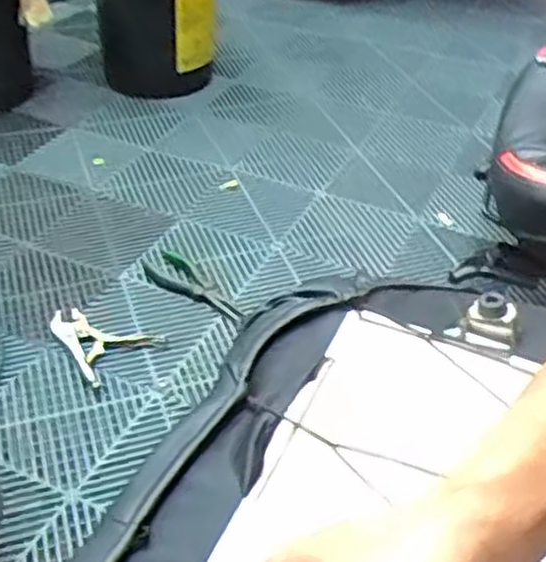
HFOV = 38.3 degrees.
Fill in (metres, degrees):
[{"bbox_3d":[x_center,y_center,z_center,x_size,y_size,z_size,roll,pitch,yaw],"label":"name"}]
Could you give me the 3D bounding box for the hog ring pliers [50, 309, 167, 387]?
[{"bbox_3d":[-0.249,0.074,1.126,0.146,0.017,0.122,33,49,32],"label":"hog ring pliers"}]

